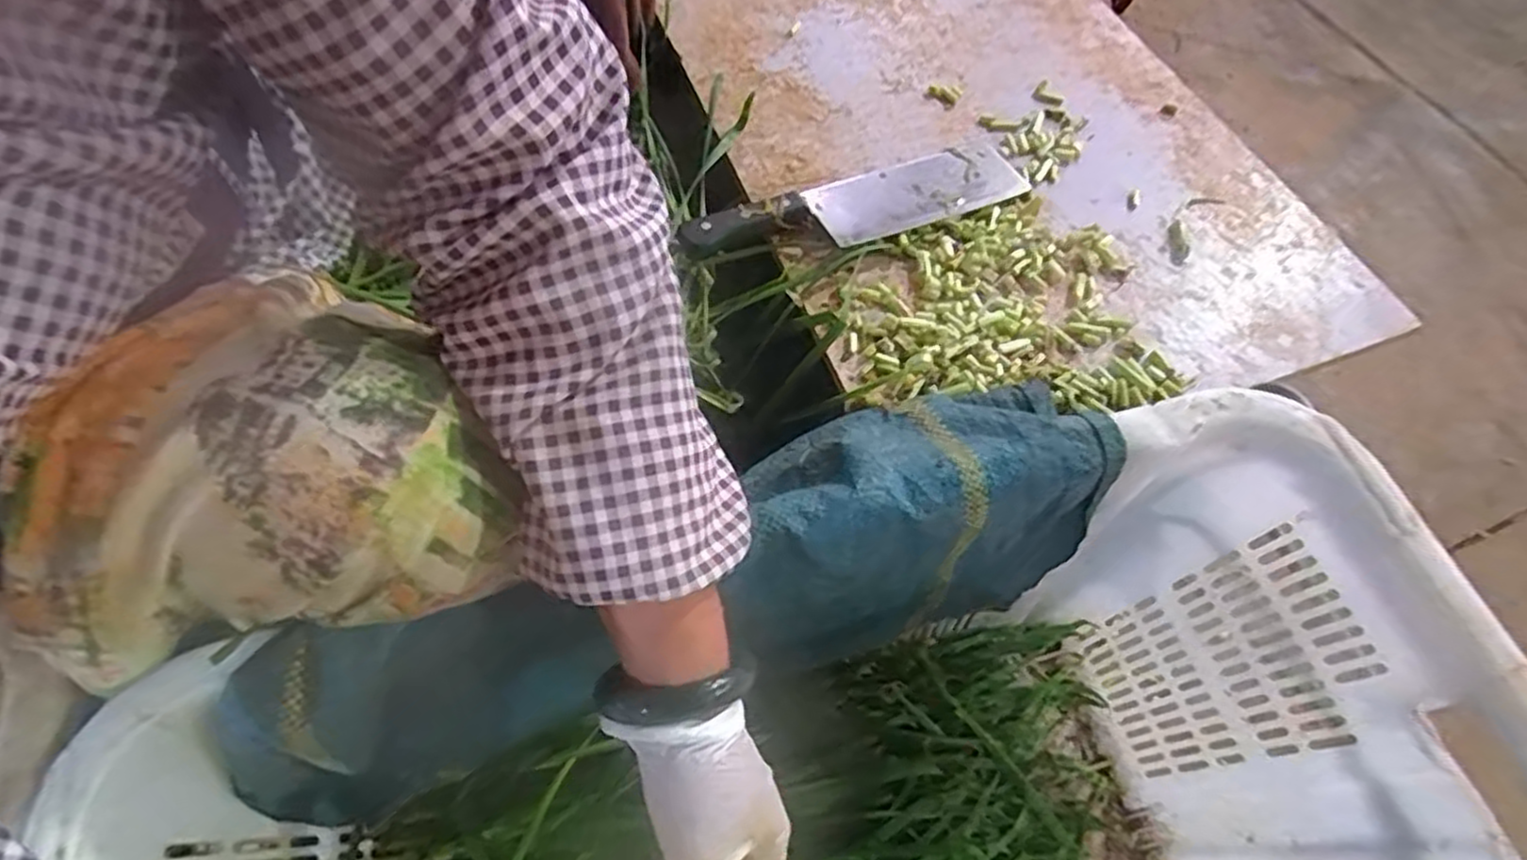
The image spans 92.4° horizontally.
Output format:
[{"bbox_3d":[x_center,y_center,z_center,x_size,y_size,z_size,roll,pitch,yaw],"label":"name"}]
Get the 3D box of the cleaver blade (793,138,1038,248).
[{"bbox_3d":[0.120,-0.186,0.572,0.174,0.005,0.070,-21,60,-17],"label":"cleaver blade"}]

